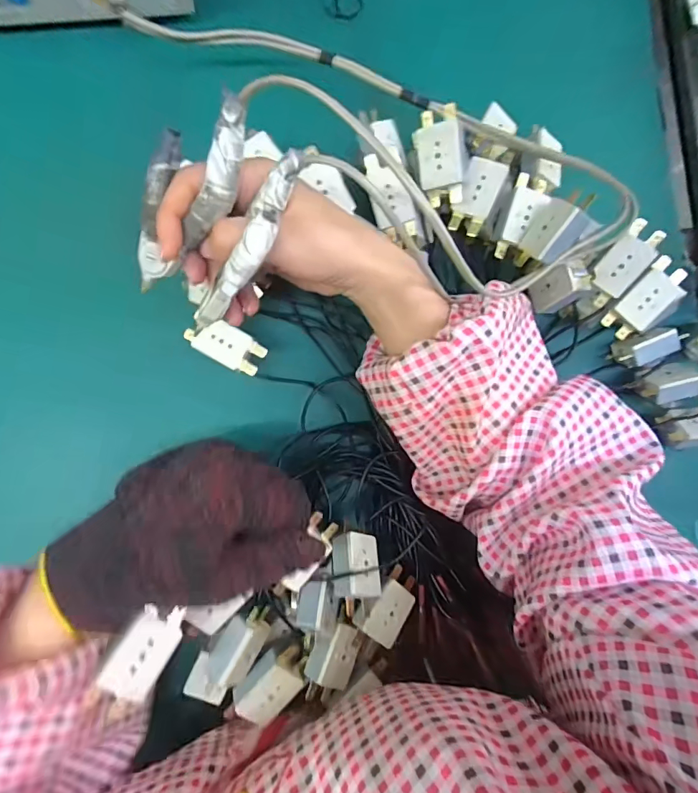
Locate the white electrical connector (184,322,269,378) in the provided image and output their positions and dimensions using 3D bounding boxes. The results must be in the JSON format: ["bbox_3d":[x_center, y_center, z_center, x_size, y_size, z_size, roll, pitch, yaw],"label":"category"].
[{"bbox_3d":[-0.089,-0.037,0.318,0.055,0.008,0.027,30,87,-5],"label":"white electrical connector"}]

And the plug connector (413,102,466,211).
[{"bbox_3d":[0.062,-0.160,0.294,0.031,0.011,0.058,0,107,25],"label":"plug connector"}]

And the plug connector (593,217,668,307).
[{"bbox_3d":[0.195,-0.094,0.315,0.028,0.018,0.058,40,117,7],"label":"plug connector"}]

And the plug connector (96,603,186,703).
[{"bbox_3d":[-0.115,0.140,0.244,0.027,0.016,0.044,41,58,-21],"label":"plug connector"}]

